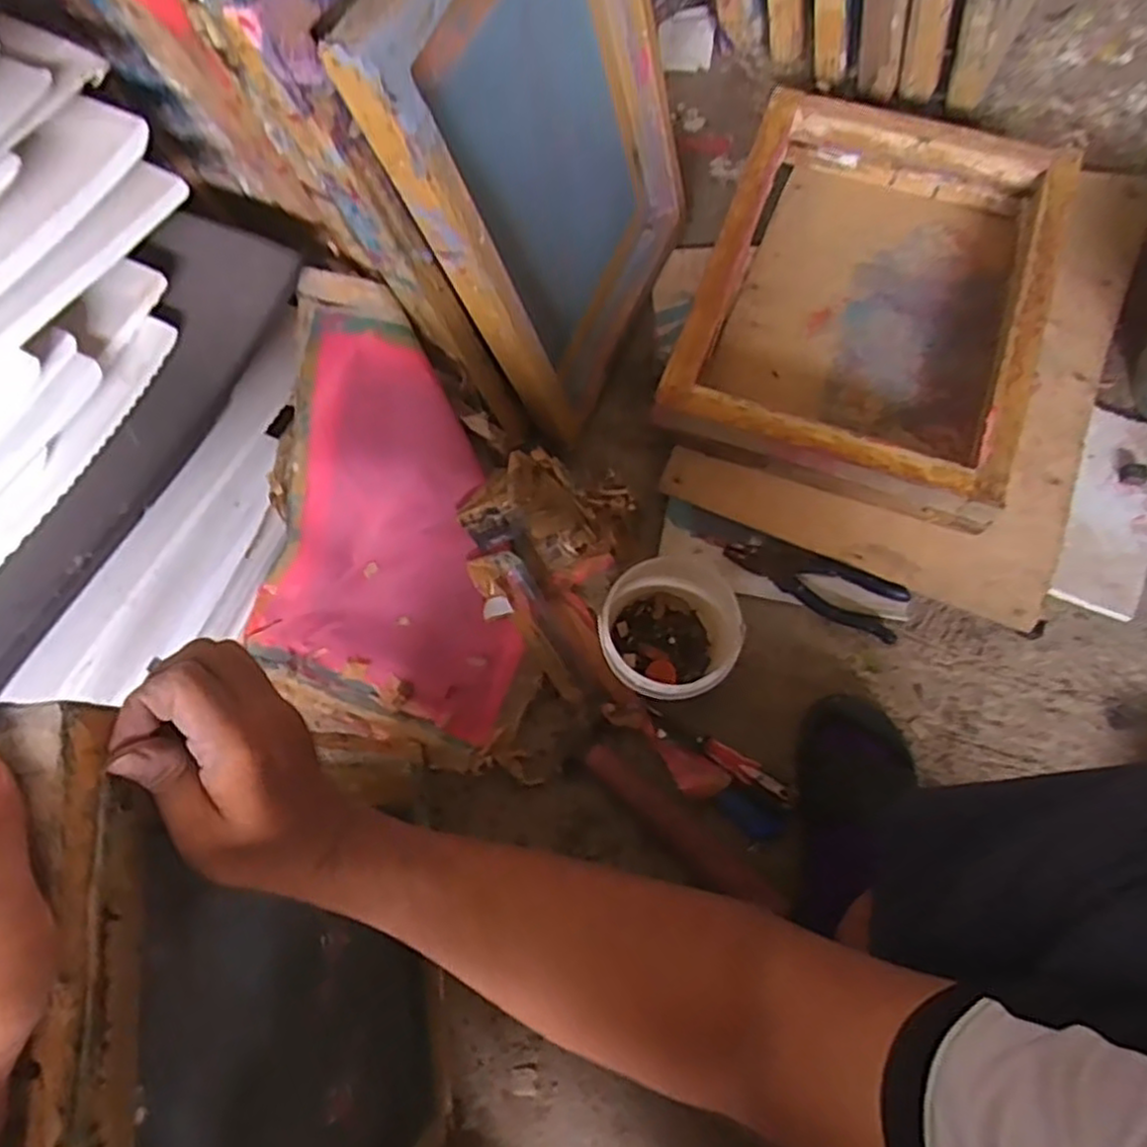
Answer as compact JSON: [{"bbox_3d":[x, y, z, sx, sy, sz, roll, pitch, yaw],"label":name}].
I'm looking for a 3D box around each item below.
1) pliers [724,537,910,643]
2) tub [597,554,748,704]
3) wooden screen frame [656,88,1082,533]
[{"bbox_3d":[0.260,0.007,0.777,0.188,0.014,0.064,25,75,8],"label":"pliers"},{"bbox_3d":[0.093,0.061,0.723,0.128,0.109,0.129,0,73,1],"label":"tub"},{"bbox_3d":[0.334,-0.317,0.810,0.371,0.093,0.469,20,74,7],"label":"wooden screen frame"}]

